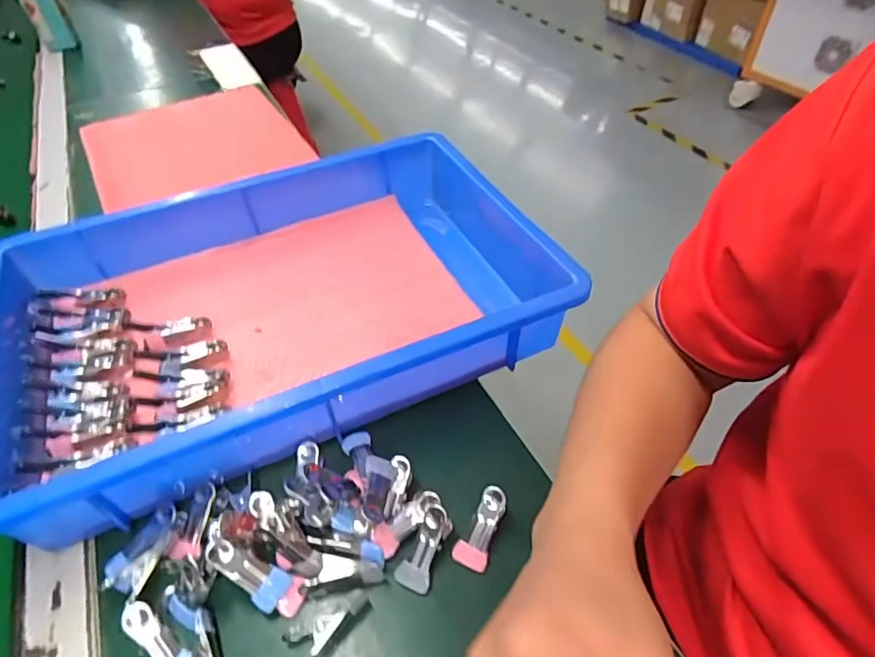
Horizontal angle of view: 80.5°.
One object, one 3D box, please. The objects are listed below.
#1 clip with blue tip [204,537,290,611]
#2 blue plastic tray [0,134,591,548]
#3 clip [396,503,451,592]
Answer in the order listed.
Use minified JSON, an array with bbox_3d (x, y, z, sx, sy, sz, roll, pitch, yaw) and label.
[{"bbox_3d":[-0.114,0.145,0.309,0.053,0.010,0.023,44,52,-16],"label":"clip with blue tip"},{"bbox_3d":[-0.134,-0.027,0.452,0.452,0.078,0.288,-21,50,-15],"label":"blue plastic tray"},{"bbox_3d":[-0.007,0.142,0.334,0.022,0.015,0.051,20,70,19],"label":"clip"}]

